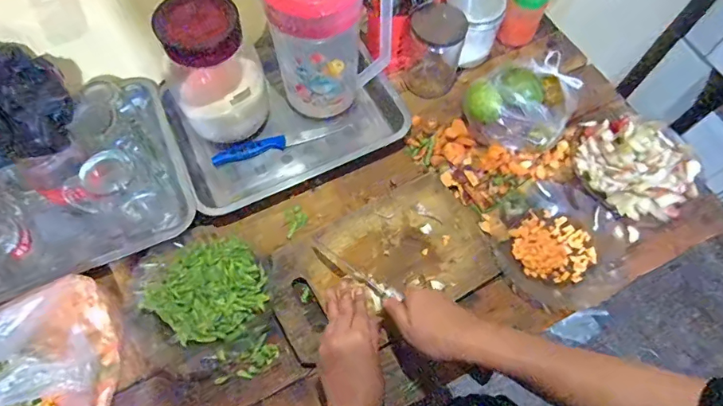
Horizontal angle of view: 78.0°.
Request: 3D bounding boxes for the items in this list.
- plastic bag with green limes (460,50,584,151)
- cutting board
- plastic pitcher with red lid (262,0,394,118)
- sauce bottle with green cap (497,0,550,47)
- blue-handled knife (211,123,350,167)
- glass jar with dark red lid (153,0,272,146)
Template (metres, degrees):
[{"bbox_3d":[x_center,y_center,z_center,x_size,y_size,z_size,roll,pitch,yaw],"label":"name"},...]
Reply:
[{"bbox_3d":[0.254,-0.165,0.692,0.145,0.081,0.182,34,67,13],"label":"plastic bag with green limes"},{"bbox_3d":[0.028,0.084,0.604,0.299,0.014,0.176,-27,68,-15],"label":"cutting board"},{"bbox_3d":[-0.050,-0.229,0.636,0.150,0.226,0.105,-27,68,-15],"label":"plastic pitcher with red lid"},{"bbox_3d":[0.275,-0.338,0.761,0.063,0.128,0.060,8,40,1],"label":"sauce bottle with green cap"},{"bbox_3d":[-0.127,-0.096,0.708,0.212,0.013,0.028,-18,66,-11],"label":"blue-handled knife"},{"bbox_3d":[-0.201,-0.182,0.615,0.122,0.204,0.104,-21,67,-13],"label":"glass jar with dark red lid"}]

